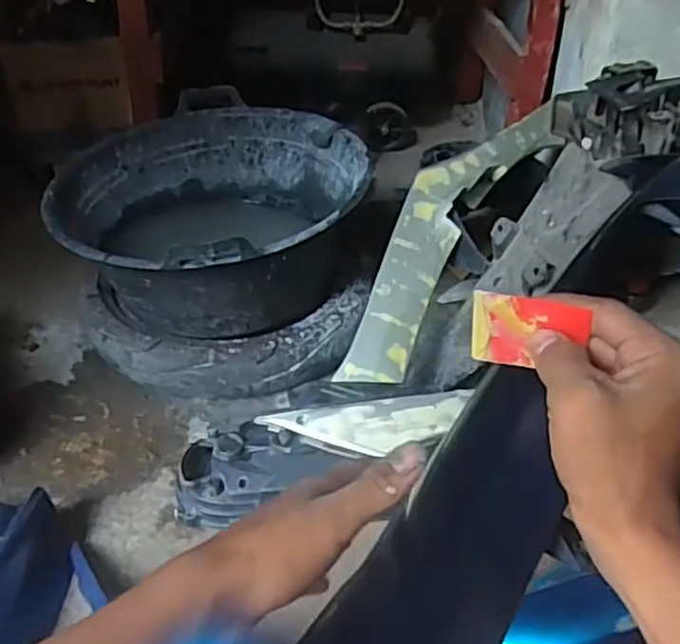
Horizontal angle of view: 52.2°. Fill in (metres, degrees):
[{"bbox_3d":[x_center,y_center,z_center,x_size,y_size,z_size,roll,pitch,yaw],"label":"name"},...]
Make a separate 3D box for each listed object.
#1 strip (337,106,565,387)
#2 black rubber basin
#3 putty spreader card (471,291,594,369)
[{"bbox_3d":[0.169,-0.162,1.057,0.142,0.034,0.663,35,59,6],"label":"strip"},{"bbox_3d":[-0.199,-0.164,1.080,0.441,0.212,0.474,3,37,-2],"label":"black rubber basin"},{"bbox_3d":[0.096,0.006,0.359,0.055,0.041,0.008,11,38,18],"label":"putty spreader card"}]

